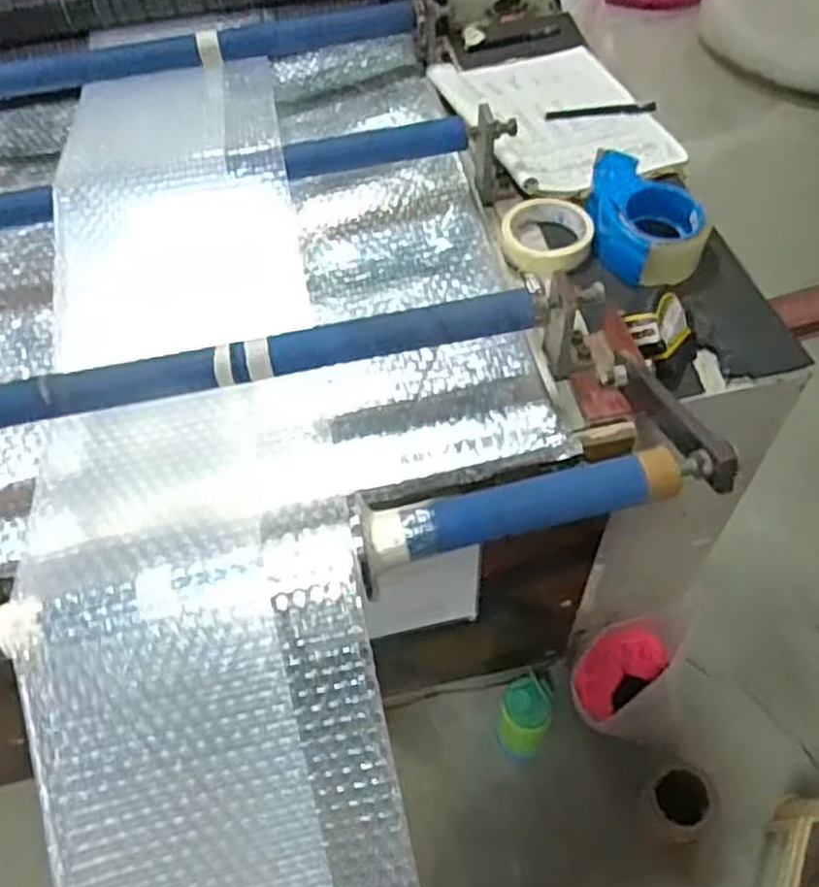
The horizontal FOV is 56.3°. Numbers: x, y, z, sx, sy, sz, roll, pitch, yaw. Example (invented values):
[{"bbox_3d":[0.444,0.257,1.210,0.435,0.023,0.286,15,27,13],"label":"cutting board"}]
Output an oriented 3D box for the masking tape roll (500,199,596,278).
[{"bbox_3d":[0.147,-0.224,0.804,0.098,0.028,0.097,2,55,4],"label":"masking tape roll"}]

